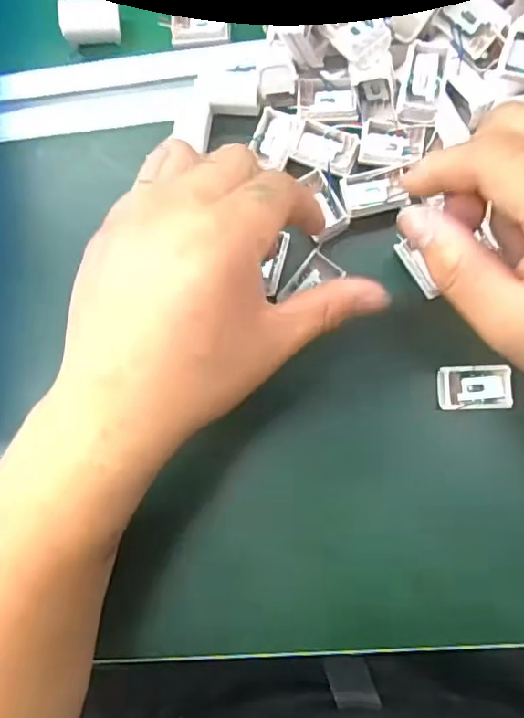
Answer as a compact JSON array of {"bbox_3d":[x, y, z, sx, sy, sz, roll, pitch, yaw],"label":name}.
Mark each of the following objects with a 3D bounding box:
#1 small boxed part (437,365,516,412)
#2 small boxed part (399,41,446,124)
[{"bbox_3d":[0.108,0.015,0.281,0.037,0.007,0.022,-3,84,5],"label":"small boxed part"},{"bbox_3d":[0.081,-0.139,0.278,0.018,0.015,0.036,8,99,6],"label":"small boxed part"}]

